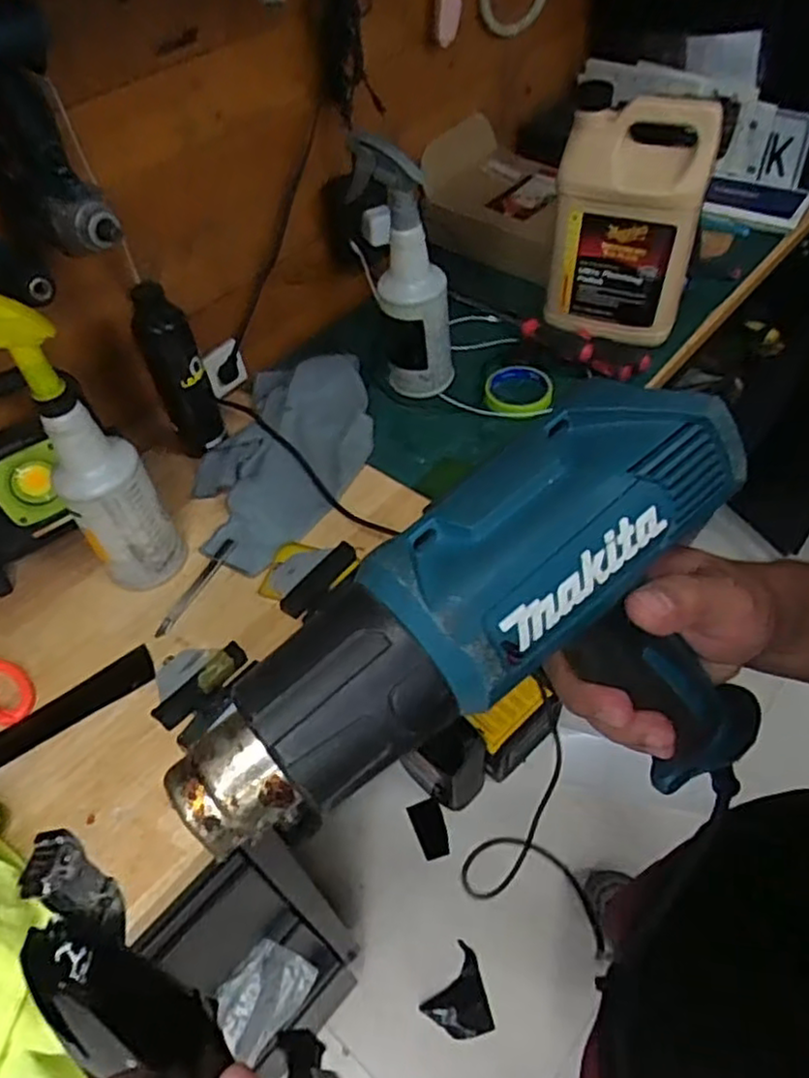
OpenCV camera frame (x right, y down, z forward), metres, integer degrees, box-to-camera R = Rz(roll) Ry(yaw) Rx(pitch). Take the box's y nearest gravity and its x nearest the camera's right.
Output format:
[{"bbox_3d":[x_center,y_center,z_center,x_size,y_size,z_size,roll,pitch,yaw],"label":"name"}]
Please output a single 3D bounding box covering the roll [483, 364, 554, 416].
[{"bbox_3d":[0.147,-0.194,0.908,0.088,0.028,0.084,-3,51,3],"label":"roll"}]

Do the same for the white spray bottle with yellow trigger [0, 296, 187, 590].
[{"bbox_3d":[-0.297,-0.075,0.650,0.087,0.330,0.071,-28,54,-17],"label":"white spray bottle with yellow trigger"}]

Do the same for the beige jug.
[{"bbox_3d":[0.276,-0.395,0.870,0.176,0.271,0.095,10,53,14],"label":"beige jug"}]

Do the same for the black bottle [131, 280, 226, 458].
[{"bbox_3d":[-0.268,-0.200,0.819,0.061,0.208,0.063,-22,52,-12],"label":"black bottle"}]

